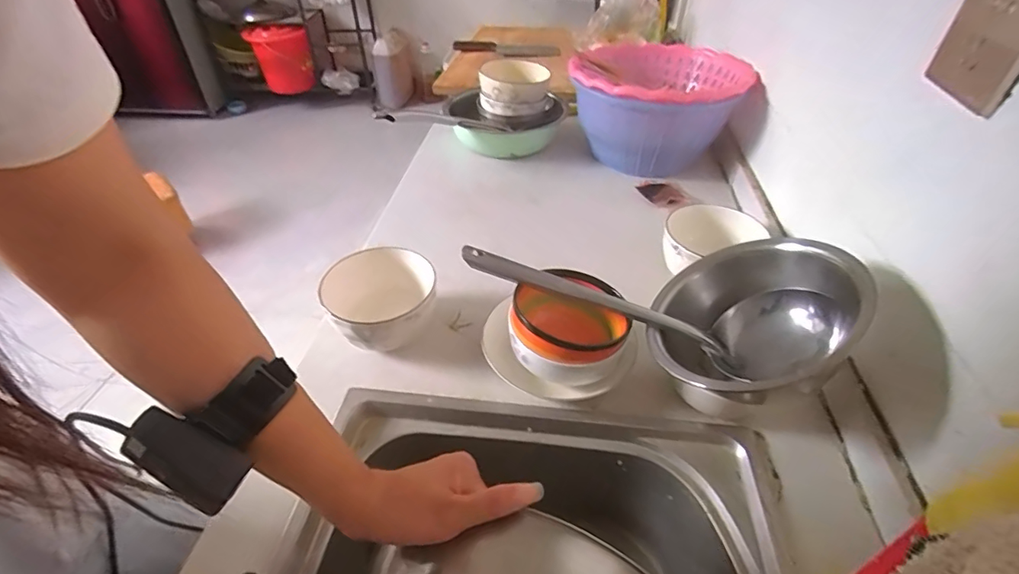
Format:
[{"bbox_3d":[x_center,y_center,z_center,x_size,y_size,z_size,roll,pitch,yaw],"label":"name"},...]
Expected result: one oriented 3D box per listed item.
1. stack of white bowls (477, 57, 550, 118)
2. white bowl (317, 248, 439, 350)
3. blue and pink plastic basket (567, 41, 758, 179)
[{"bbox_3d":[0.007,-0.370,0.942,0.127,0.085,0.133,2,41,3],"label":"stack of white bowls"},{"bbox_3d":[-0.150,0.018,0.584,0.120,0.069,0.128,3,41,4],"label":"white bowl"},{"bbox_3d":[0.264,-0.315,0.905,0.270,0.187,0.284,15,43,16],"label":"blue and pink plastic basket"}]

